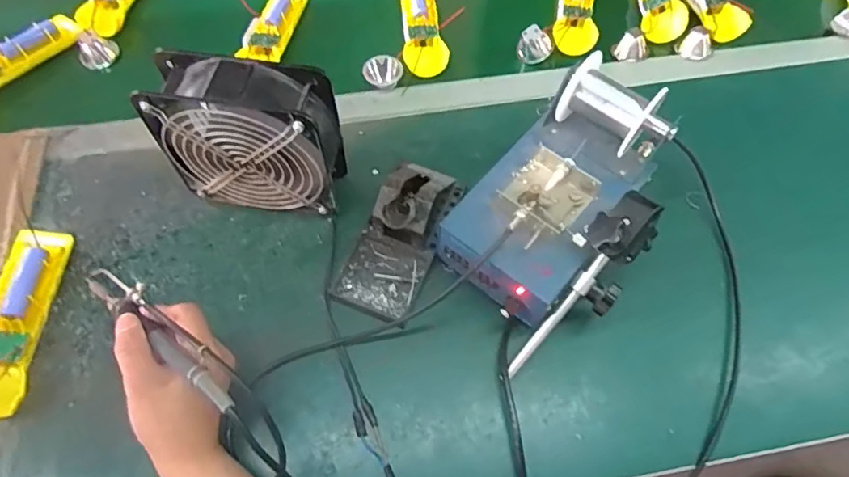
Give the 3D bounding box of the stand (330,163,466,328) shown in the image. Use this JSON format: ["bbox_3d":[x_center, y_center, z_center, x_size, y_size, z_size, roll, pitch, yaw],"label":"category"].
[{"bbox_3d":[-0.020,-0.010,0.488,0.071,0.070,0.157,24,64,12],"label":"stand"}]

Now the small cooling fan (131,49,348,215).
[{"bbox_3d":[-0.152,-0.087,0.475,0.141,0.154,0.062,7,61,4],"label":"small cooling fan"}]

